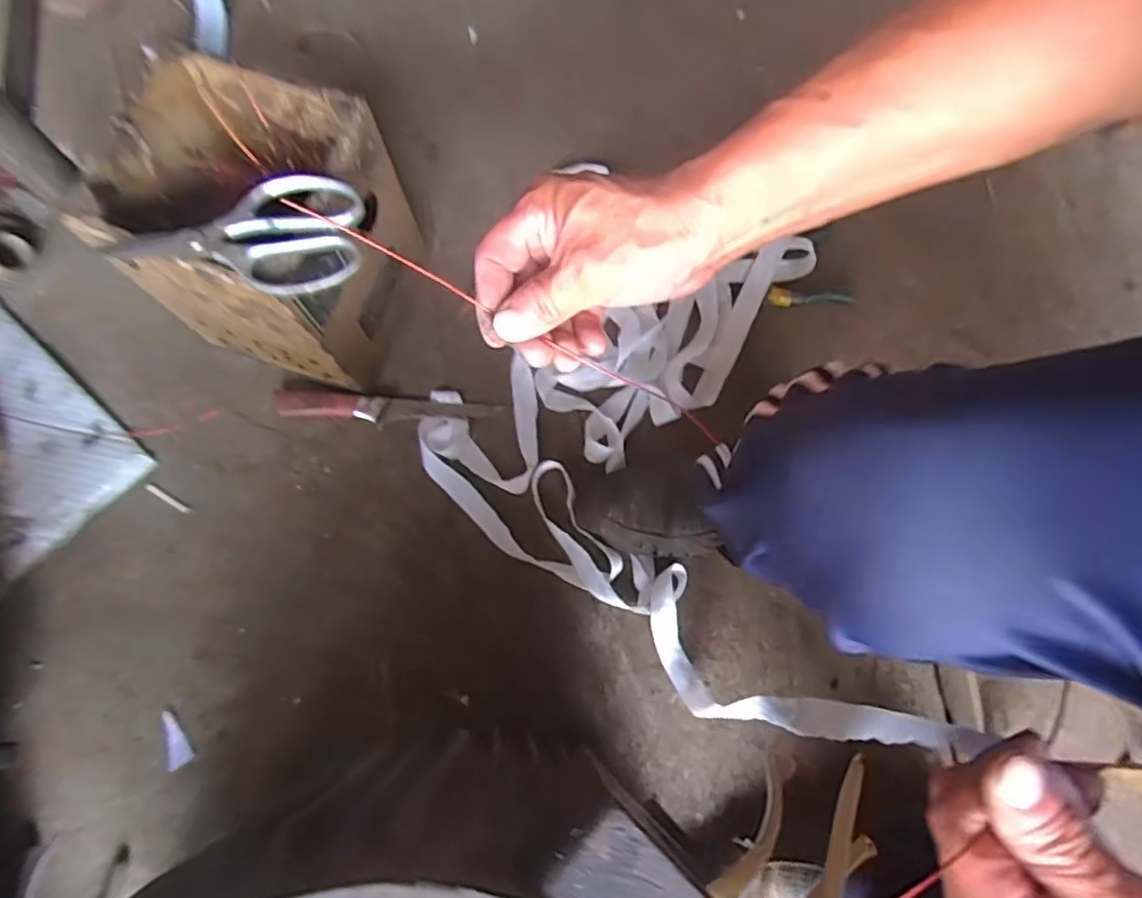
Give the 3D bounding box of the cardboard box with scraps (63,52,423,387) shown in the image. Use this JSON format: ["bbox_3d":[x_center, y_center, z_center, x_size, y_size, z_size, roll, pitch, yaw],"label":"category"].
[{"bbox_3d":[-0.281,-0.199,0.658,0.220,0.247,0.191,20,76,3],"label":"cardboard box with scraps"}]

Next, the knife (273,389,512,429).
[{"bbox_3d":[-0.202,-0.044,0.738,0.239,0.015,0.032,3,76,-1],"label":"knife"}]

